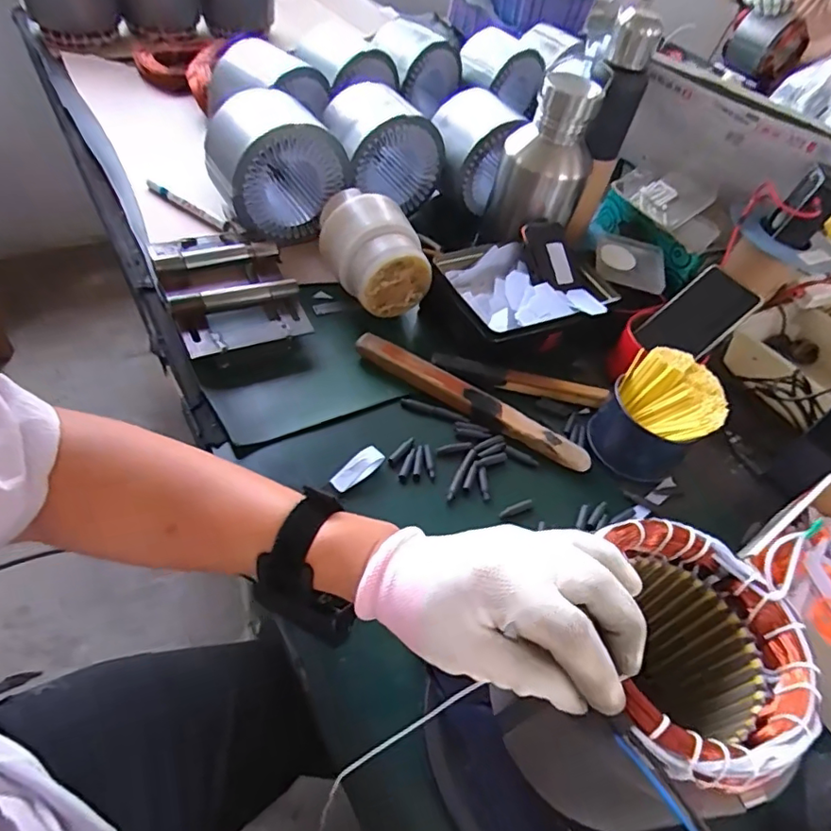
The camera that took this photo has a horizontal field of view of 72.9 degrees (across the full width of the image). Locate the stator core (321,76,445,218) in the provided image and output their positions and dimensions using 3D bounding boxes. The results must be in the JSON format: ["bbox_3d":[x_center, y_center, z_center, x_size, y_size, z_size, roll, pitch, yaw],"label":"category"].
[{"bbox_3d":[-0.045,-0.375,0.795,0.160,0.129,0.104,-19,56,-25],"label":"stator core"}]

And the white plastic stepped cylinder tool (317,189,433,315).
[{"bbox_3d":[-0.055,-0.197,0.674,0.111,0.099,0.147,-10,53,-20],"label":"white plastic stepped cylinder tool"}]

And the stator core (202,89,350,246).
[{"bbox_3d":[-0.178,-0.323,0.724,0.153,0.133,0.129,-22,57,-27],"label":"stator core"}]

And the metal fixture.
[{"bbox_3d":[-0.213,-0.140,0.627,0.139,0.041,0.184,-17,55,-25],"label":"metal fixture"}]

